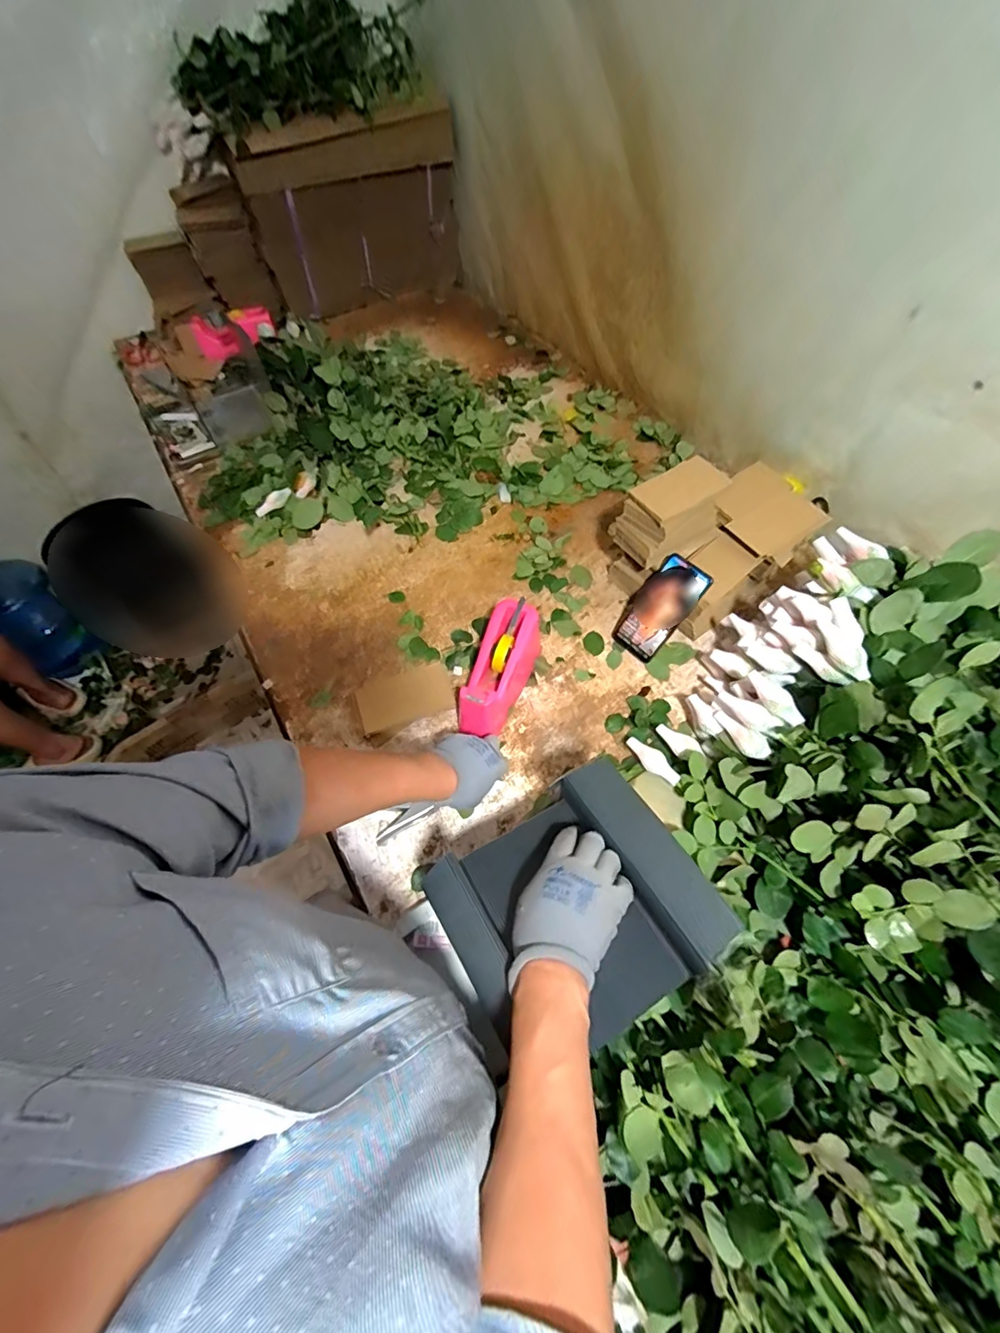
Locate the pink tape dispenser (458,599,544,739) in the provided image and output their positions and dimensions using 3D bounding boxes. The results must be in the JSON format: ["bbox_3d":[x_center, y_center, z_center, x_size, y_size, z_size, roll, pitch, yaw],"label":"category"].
[{"bbox_3d":[0.000,0.004,0.736,0.073,0.107,0.201,19,75,13],"label":"pink tape dispenser"}]

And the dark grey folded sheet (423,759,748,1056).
[{"bbox_3d":[0.073,0.240,0.496,0.242,0.065,0.213,-30,64,-14],"label":"dark grey folded sheet"}]

